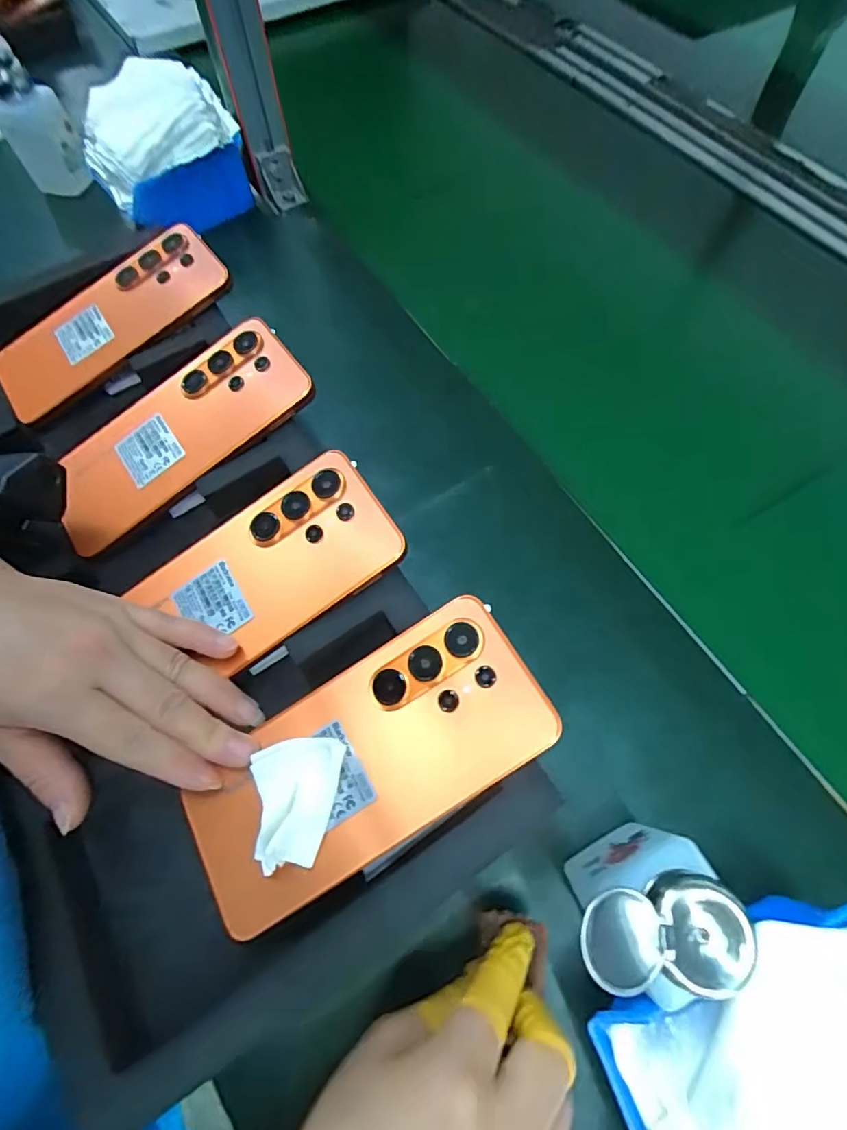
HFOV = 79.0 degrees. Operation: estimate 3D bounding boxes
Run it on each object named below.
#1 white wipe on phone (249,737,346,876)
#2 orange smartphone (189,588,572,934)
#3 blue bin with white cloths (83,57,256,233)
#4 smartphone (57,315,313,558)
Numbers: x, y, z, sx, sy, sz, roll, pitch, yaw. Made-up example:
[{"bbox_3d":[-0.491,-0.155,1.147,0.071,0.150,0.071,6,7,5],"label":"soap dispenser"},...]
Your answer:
[{"bbox_3d":[-0.059,0.103,0.226,0.036,0.011,0.054,12,66,6],"label":"white wipe on phone"},{"bbox_3d":[-0.028,0.089,0.233,0.170,0.006,0.077,-36,69,0],"label":"orange smartphone"},{"bbox_3d":[-0.263,-0.419,0.517,0.137,0.095,0.138,-33,69,-13],"label":"blue bin with white cloths"},{"bbox_3d":[-0.149,-0.079,0.316,0.167,0.013,0.074,-38,70,-1],"label":"smartphone"}]

